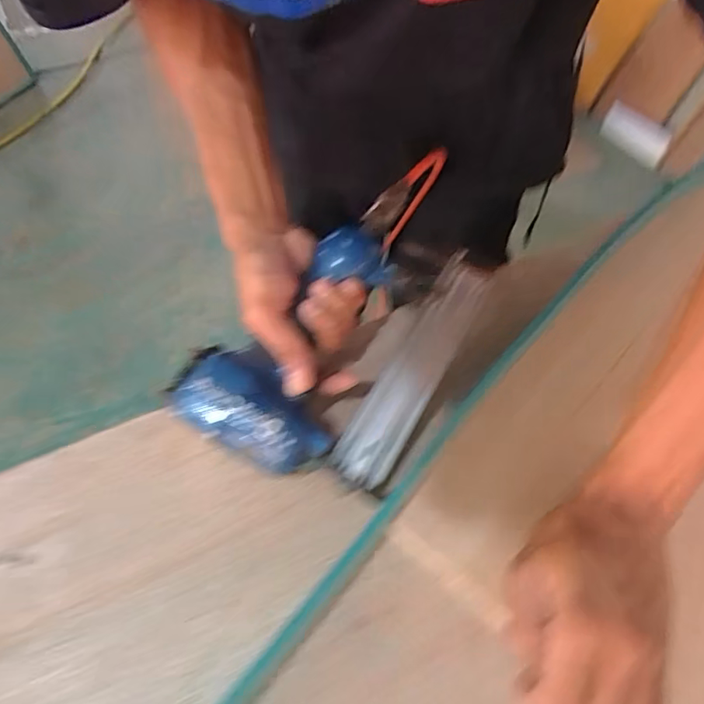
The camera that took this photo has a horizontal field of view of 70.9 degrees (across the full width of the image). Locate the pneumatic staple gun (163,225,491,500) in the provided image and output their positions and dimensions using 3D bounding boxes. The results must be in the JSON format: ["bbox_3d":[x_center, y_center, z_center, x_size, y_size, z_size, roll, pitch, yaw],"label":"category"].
[{"bbox_3d":[-0.012,-0.003,0.375,0.158,0.057,0.203,25,62,16],"label":"pneumatic staple gun"}]

